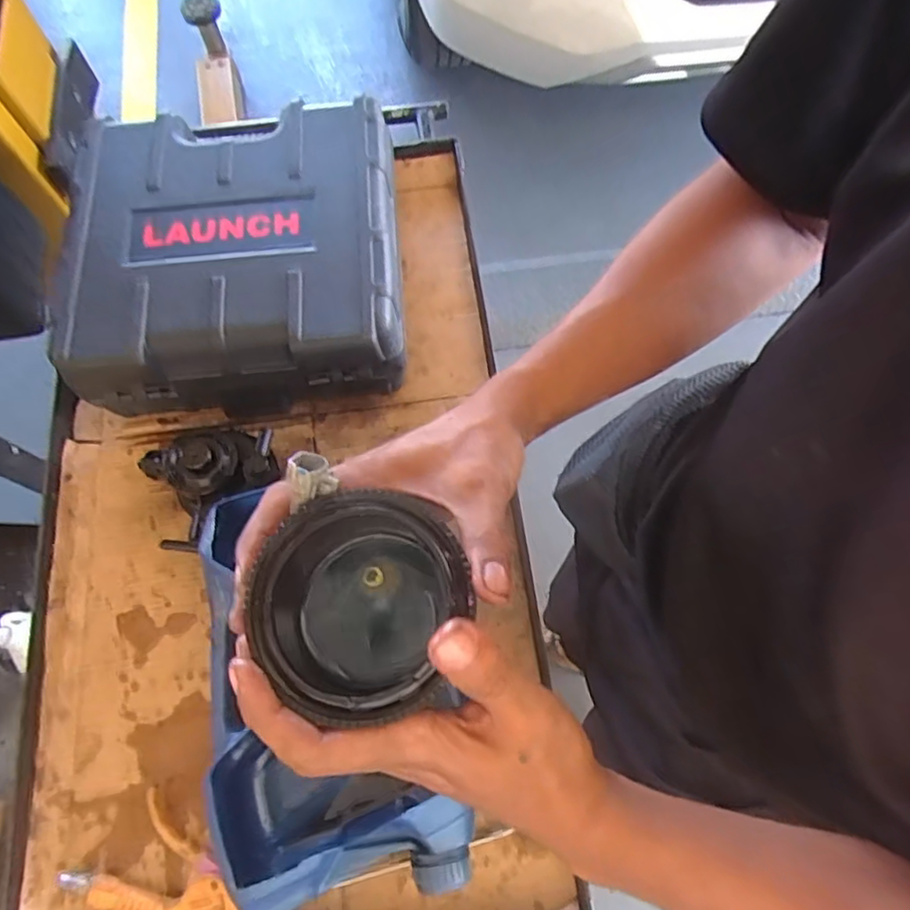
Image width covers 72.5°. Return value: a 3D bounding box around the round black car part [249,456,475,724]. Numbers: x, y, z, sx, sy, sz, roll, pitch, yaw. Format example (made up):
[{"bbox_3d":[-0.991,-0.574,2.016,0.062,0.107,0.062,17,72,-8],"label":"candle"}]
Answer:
[{"bbox_3d":[-0.044,0.075,0.307,0.092,0.076,0.092,0,70,1],"label":"round black car part"}]

